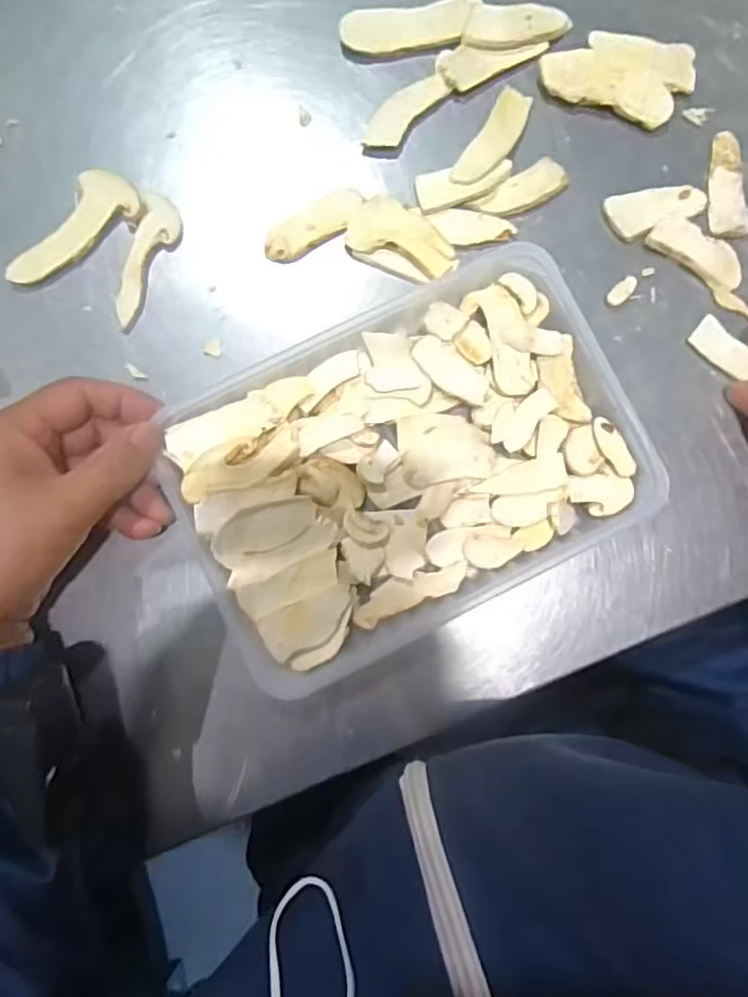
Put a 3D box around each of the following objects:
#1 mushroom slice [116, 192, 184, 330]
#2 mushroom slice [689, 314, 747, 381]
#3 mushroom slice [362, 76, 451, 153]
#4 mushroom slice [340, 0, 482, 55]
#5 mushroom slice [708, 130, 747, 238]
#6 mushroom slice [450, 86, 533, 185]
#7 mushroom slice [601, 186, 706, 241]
[{"bbox_3d":[-0.124,-0.131,0.353,0.024,0.004,0.075,13,86,-1],"label":"mushroom slice"},{"bbox_3d":[0.203,-0.082,0.361,0.050,0.005,0.022,32,85,4],"label":"mushroom slice"},{"bbox_3d":[0.017,-0.220,0.366,0.024,0.004,0.059,39,86,1],"label":"mushroom slice"},{"bbox_3d":[0.021,-0.274,0.371,0.078,0.005,0.027,-6,86,-2],"label":"mushroom slice"},{"bbox_3d":[0.205,-0.181,0.370,0.022,0.004,0.062,1,86,-2],"label":"mushroom slice"},{"bbox_3d":[0.069,-0.204,0.365,0.022,0.004,0.065,32,85,1],"label":"mushroom slice"},{"bbox_3d":[0.163,-0.167,0.365,0.057,0.006,0.026,-20,87,-3],"label":"mushroom slice"}]

